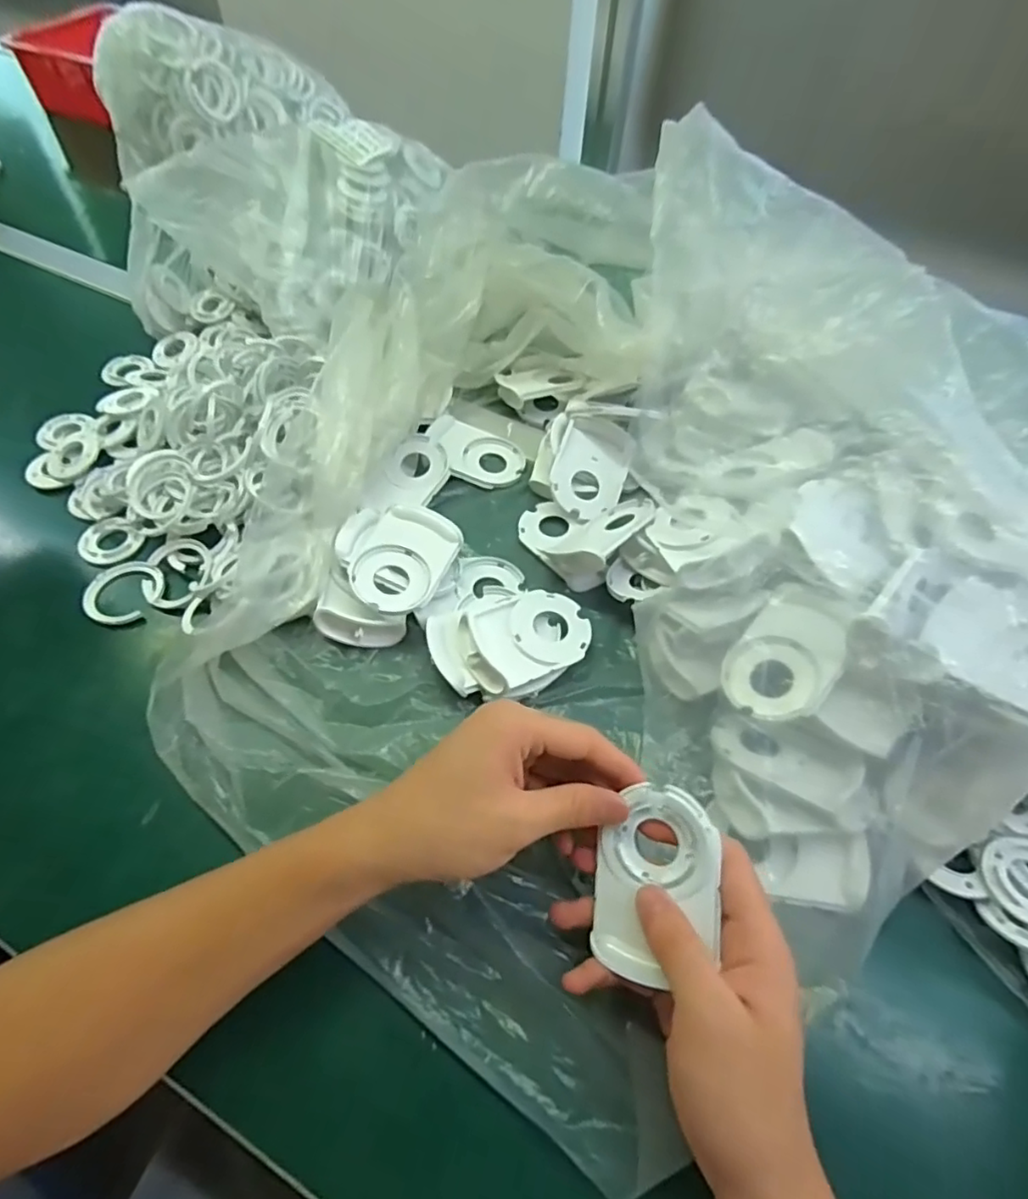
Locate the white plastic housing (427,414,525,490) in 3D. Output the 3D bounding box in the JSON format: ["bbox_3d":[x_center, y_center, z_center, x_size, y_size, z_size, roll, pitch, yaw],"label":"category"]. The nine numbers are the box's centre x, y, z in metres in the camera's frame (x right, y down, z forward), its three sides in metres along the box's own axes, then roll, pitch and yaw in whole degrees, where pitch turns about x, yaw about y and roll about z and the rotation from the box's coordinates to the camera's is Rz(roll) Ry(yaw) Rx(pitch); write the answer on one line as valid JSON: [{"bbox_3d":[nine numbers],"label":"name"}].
[{"bbox_3d":[-0.033,-0.121,0.512,0.083,0.009,0.059,26,58,0],"label":"white plastic housing"}]

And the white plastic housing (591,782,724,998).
[{"bbox_3d":[0.064,0.129,0.282,0.055,0.011,0.082,0,81,28],"label":"white plastic housing"}]

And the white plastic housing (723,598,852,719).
[{"bbox_3d":[0.159,0.035,0.357,0.055,0.015,0.076,36,86,37],"label":"white plastic housing"}]

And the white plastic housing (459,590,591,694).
[{"bbox_3d":[0.008,0.024,0.393,0.083,0.022,0.059,-24,59,-18],"label":"white plastic housing"}]

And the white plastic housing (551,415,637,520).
[{"bbox_3d":[0.060,-0.101,0.469,0.055,0.014,0.076,21,77,-10],"label":"white plastic housing"}]

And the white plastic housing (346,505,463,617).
[{"bbox_3d":[-0.074,-0.027,0.414,0.056,0.018,0.082,21,57,12],"label":"white plastic housing"}]

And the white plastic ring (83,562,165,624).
[{"bbox_3d":[-0.269,-0.006,0.424,0.048,0.007,0.050,1,55,-2],"label":"white plastic ring"}]

